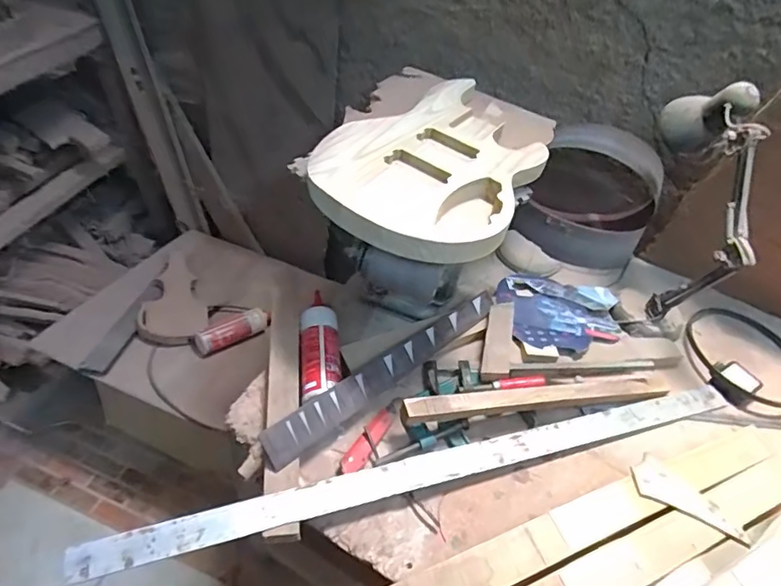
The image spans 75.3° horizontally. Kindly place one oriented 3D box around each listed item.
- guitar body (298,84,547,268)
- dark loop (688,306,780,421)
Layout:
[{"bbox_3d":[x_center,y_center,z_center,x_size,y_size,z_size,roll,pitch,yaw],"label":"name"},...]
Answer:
[{"bbox_3d":[0.086,-0.236,0.852,0.327,0.056,0.491,26,50,14],"label":"guitar body"},{"bbox_3d":[0.717,0.126,1.008,0.241,0.038,0.248,-19,50,-19],"label":"dark loop"}]

